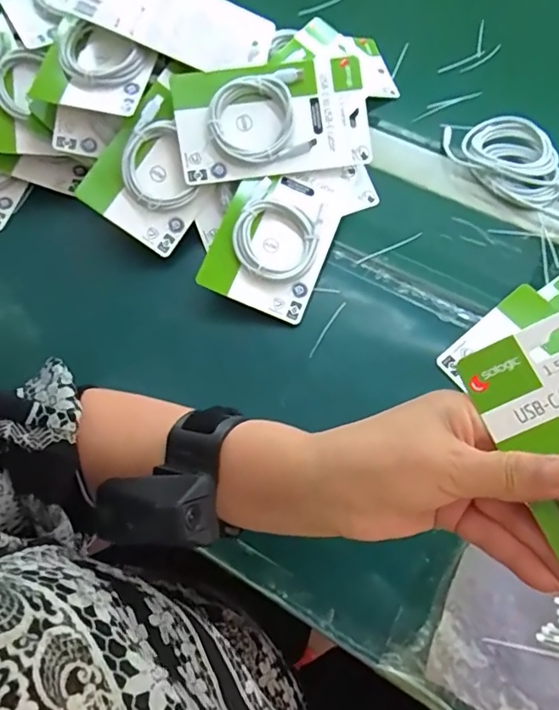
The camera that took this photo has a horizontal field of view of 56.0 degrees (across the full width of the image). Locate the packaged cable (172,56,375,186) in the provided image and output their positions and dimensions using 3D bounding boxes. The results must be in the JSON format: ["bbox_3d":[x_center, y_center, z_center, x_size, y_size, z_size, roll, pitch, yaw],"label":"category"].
[{"bbox_3d":[-0.003,-0.222,0.499,0.184,0.021,0.102,-12,97,-8],"label":"packaged cable"}]

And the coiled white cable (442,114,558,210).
[{"bbox_3d":[0.236,-0.201,0.536,0.079,0.029,0.146,-34,68,-13],"label":"coiled white cable"}]

